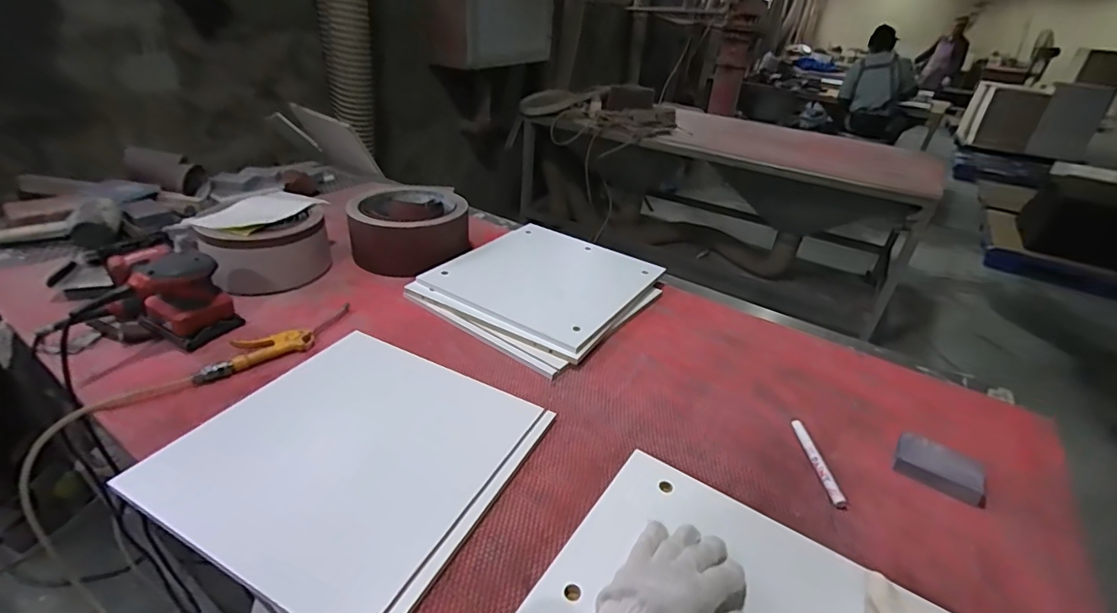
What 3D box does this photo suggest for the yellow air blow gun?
[{"bbox_3d":[-0.462,0.050,0.840,0.066,0.021,0.266,27,37,32],"label":"yellow air blow gun"}]

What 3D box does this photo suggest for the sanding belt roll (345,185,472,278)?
[{"bbox_3d":[-0.350,-0.189,1.191,0.263,0.112,0.331,-5,32,-17],"label":"sanding belt roll"}]

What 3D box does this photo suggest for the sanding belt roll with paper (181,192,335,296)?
[{"bbox_3d":[-0.608,-0.134,1.055,0.238,0.109,0.295,-12,35,-27],"label":"sanding belt roll with paper"}]

